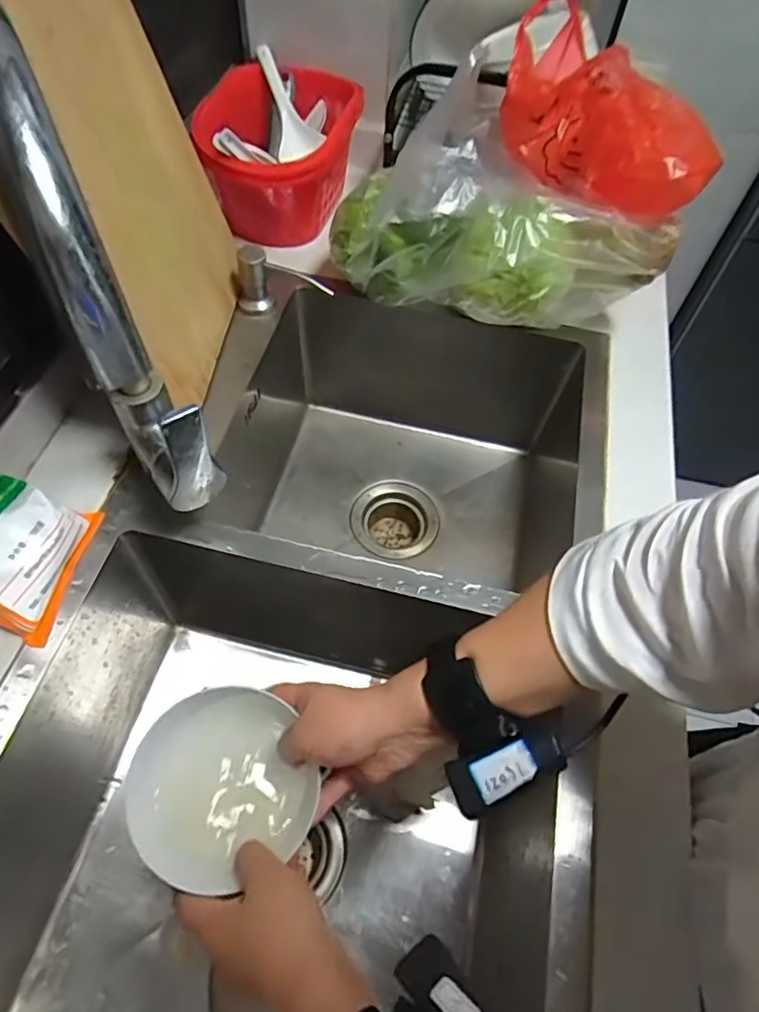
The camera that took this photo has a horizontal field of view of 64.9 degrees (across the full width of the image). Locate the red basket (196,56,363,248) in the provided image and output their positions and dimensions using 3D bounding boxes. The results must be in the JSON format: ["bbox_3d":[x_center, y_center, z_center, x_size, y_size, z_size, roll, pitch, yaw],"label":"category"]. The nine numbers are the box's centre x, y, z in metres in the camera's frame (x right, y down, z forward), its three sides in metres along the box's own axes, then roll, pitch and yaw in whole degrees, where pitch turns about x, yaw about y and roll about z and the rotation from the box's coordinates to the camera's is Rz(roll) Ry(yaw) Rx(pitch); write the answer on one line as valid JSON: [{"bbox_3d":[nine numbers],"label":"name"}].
[{"bbox_3d":[-0.116,-0.421,0.718,0.148,0.115,0.221,16,57,6],"label":"red basket"}]

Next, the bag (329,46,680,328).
[{"bbox_3d":[0.118,-0.275,0.581,0.309,0.176,0.107,15,57,5],"label":"bag"}]

